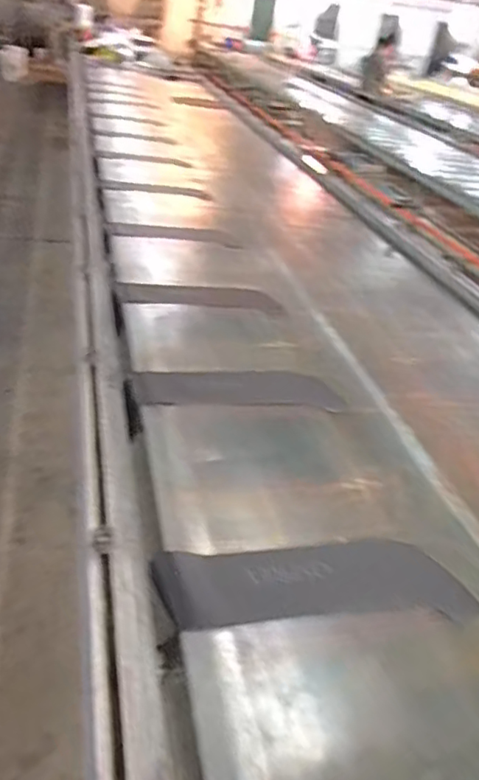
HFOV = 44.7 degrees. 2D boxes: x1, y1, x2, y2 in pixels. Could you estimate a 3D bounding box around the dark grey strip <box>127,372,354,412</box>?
[{"bbox_3d":[-0.003,-0.004,1.443,0.503,0.015,0.148,4,34,-8],"label":"dark grey strip"}]

